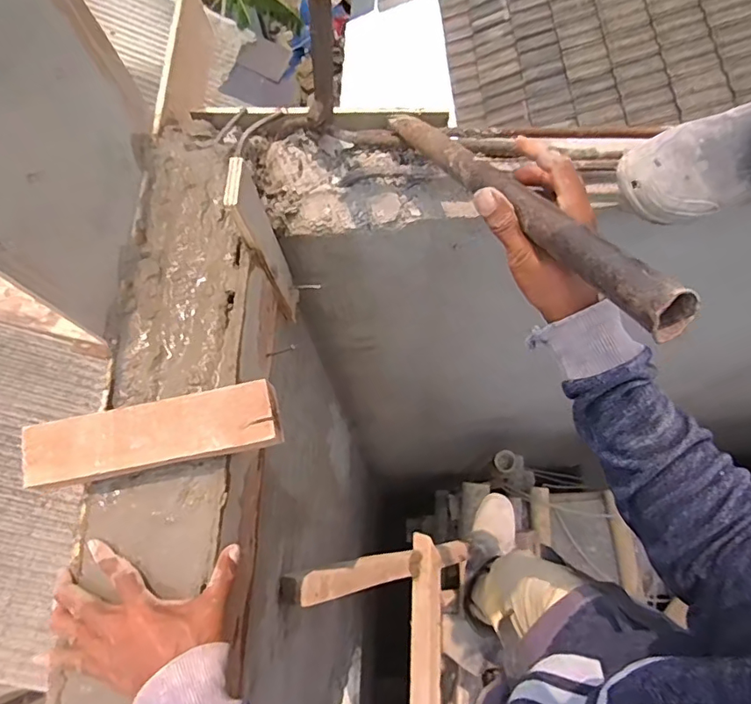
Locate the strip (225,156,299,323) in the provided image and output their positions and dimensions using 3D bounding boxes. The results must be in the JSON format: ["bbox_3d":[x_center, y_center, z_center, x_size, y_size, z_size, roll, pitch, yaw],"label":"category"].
[{"bbox_3d":[-0.132,-0.116,0.652,0.013,0.308,0.063,5,70,4],"label":"strip"}]

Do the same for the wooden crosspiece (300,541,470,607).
[{"bbox_3d":[0.053,0.402,0.986,0.025,0.586,0.049,-17,69,28],"label":"wooden crosspiece"}]

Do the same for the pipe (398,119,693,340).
[{"bbox_3d":[0.098,-0.148,0.457,0.027,0.034,0.443,-22,41,-5],"label":"pipe"}]

